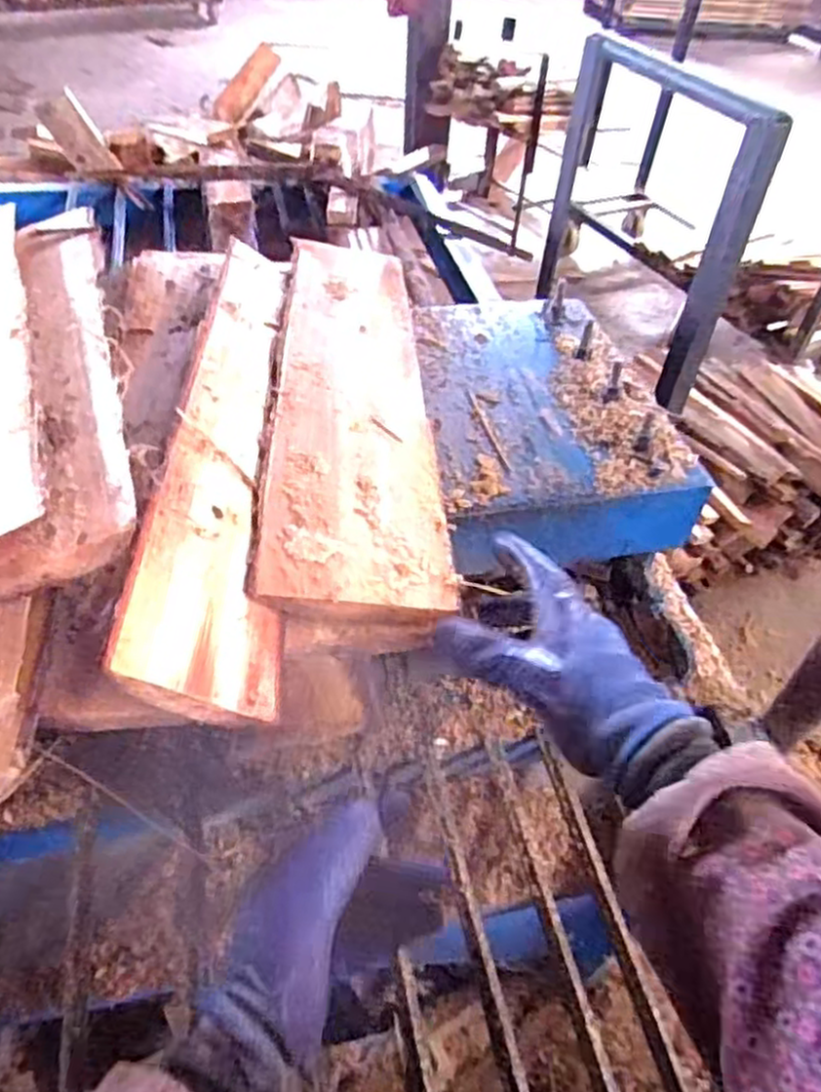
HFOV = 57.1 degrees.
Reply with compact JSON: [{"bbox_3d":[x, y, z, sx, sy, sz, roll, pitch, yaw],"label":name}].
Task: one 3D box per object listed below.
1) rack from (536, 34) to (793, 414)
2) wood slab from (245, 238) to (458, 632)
[{"bbox_3d":[0.354,-0.547,1.258,0.083,0.441,0.558,-12,49,-18],"label":"rack"},{"bbox_3d":[-0.048,-0.127,0.643,0.129,0.045,0.481,1,46,-6],"label":"wood slab"}]

